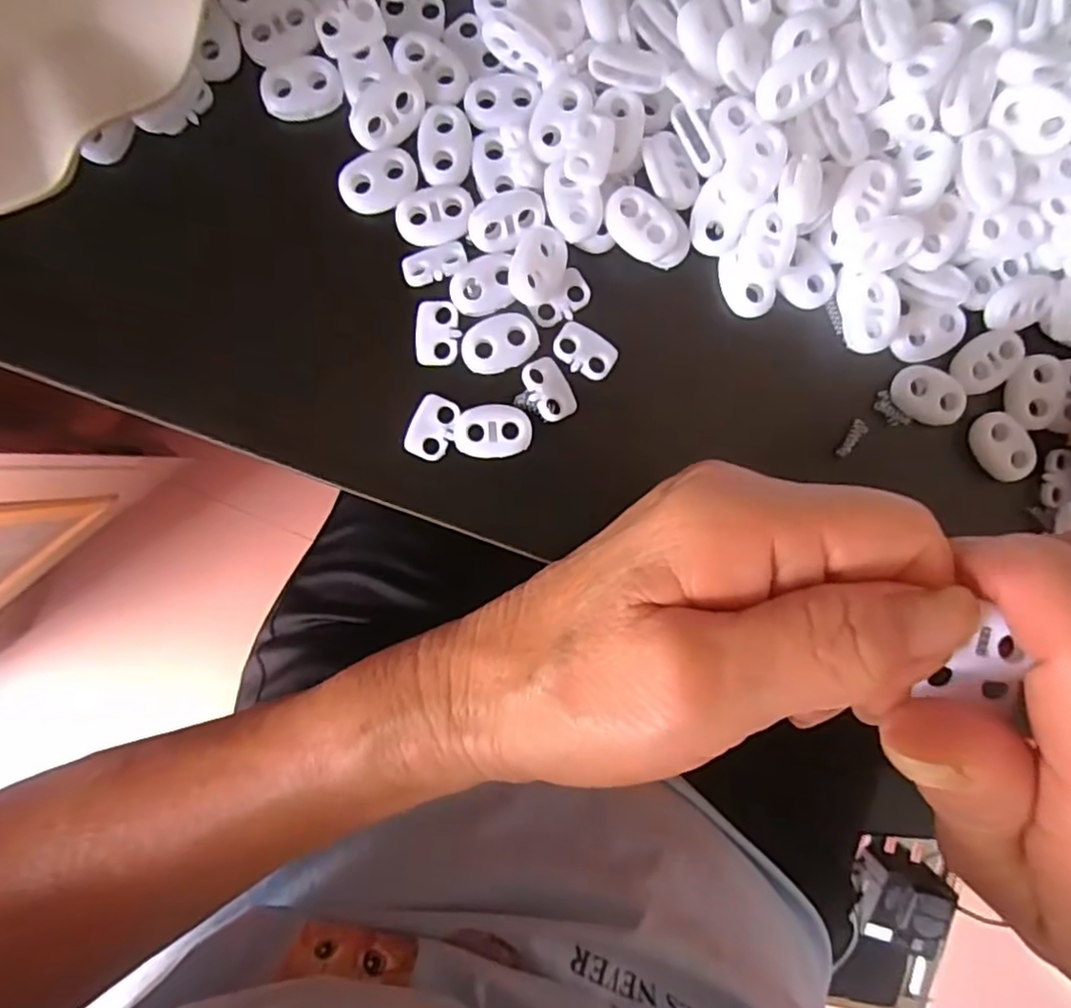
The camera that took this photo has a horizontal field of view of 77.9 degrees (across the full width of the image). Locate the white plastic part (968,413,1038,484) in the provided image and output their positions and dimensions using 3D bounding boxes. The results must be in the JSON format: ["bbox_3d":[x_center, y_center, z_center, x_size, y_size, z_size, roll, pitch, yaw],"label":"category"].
[{"bbox_3d":[0.144,-0.017,0.201,0.015,0.004,0.023,-38,94,0],"label":"white plastic part"}]

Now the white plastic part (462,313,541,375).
[{"bbox_3d":[-0.010,-0.047,0.193,0.022,0.004,0.015,-29,94,-1],"label":"white plastic part"}]

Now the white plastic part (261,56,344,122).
[{"bbox_3d":[-0.066,-0.118,0.188,0.022,0.004,0.016,-14,94,-2],"label":"white plastic part"}]

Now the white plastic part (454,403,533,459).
[{"bbox_3d":[-0.012,-0.021,0.195,0.022,0.004,0.016,2,93,-3],"label":"white plastic part"}]

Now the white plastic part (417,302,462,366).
[{"bbox_3d":[-0.029,-0.050,0.194,0.013,0.004,0.019,1,93,-3],"label":"white plastic part"}]

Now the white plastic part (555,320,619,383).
[{"bbox_3d":[0.015,-0.045,0.196,0.019,0.004,0.013,26,91,-4],"label":"white plastic part"}]

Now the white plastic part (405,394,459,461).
[{"bbox_3d":[-0.030,-0.022,0.195,0.012,0.004,0.018,26,92,-4],"label":"white plastic part"}]

